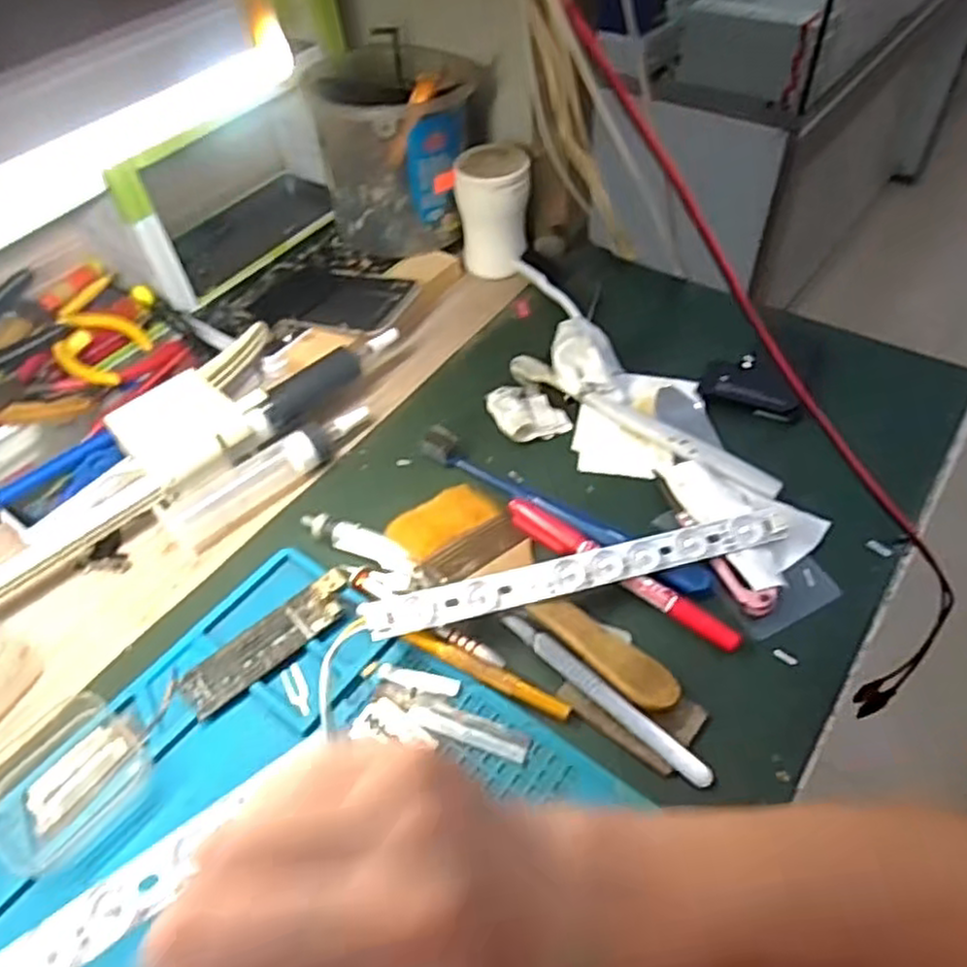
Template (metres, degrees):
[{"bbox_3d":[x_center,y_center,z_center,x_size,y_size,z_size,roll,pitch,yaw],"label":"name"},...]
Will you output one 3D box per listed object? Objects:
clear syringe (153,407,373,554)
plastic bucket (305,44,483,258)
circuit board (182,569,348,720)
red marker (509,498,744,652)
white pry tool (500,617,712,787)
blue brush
[{"bbox_3d":[-0.130,-0.011,0.437,0.033,0.020,0.134,36,63,28],"label":"clear syringe"},{"bbox_3d":[-0.064,-0.249,0.548,0.109,0.119,0.109,-2,52,3],"label":"plastic bucket"},{"bbox_3d":[-0.106,0.079,0.364,0.092,0.005,0.025,-36,57,-21],"label":"circuit board"},{"bbox_3d":[0.068,0.045,0.376,0.140,0.014,0.014,33,61,26],"label":"red marker"},{"bbox_3d":[0.055,0.097,0.333,0.115,0.004,0.010,36,63,28],"label":"white pry tool"},{"bbox_3d":[0.040,0.014,0.405,0.184,0.016,0.022,28,59,24],"label":"blue brush"}]

